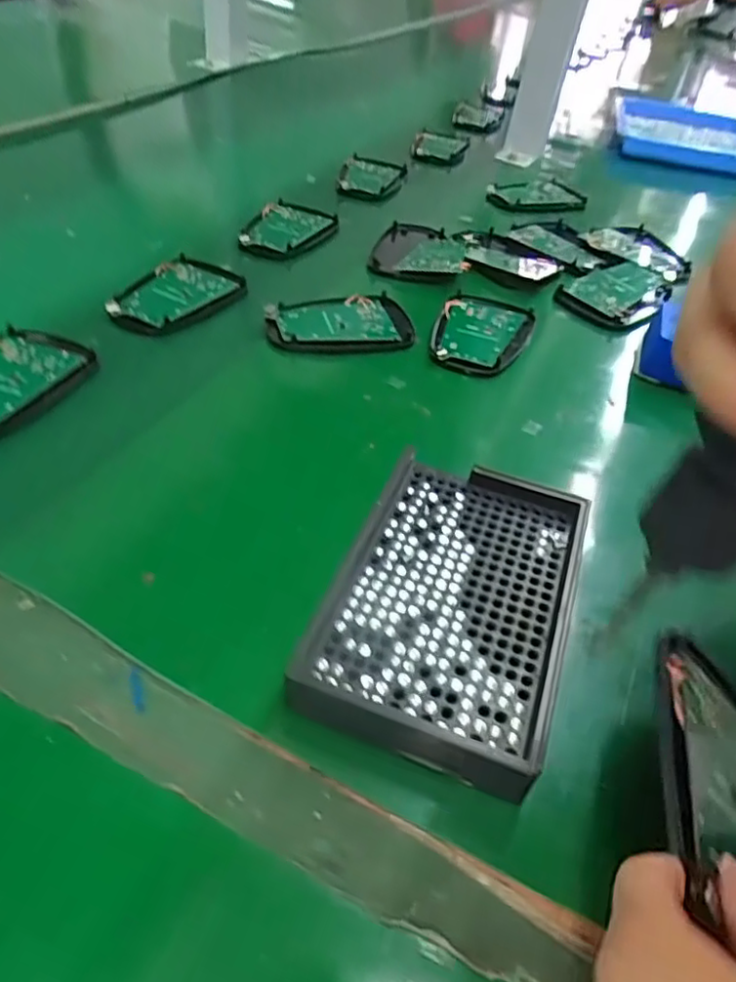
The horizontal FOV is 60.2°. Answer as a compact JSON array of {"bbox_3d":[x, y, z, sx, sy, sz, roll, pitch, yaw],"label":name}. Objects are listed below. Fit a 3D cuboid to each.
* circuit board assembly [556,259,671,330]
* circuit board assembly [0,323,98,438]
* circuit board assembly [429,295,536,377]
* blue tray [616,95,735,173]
[{"bbox_3d":[0.191,-0.155,0.487,0.065,0.010,0.096,33,49,26],"label":"circuit board assembly"},{"bbox_3d":[-0.203,-0.060,0.355,0.057,0.014,0.094,17,44,11],"label":"circuit board assembly"},{"bbox_3d":[0.079,-0.110,0.435,0.062,0.010,0.094,15,44,9],"label":"circuit board assembly"},{"bbox_3d":[0.397,-0.455,0.817,0.161,0.036,0.241,16,45,4],"label":"blue tray"}]

